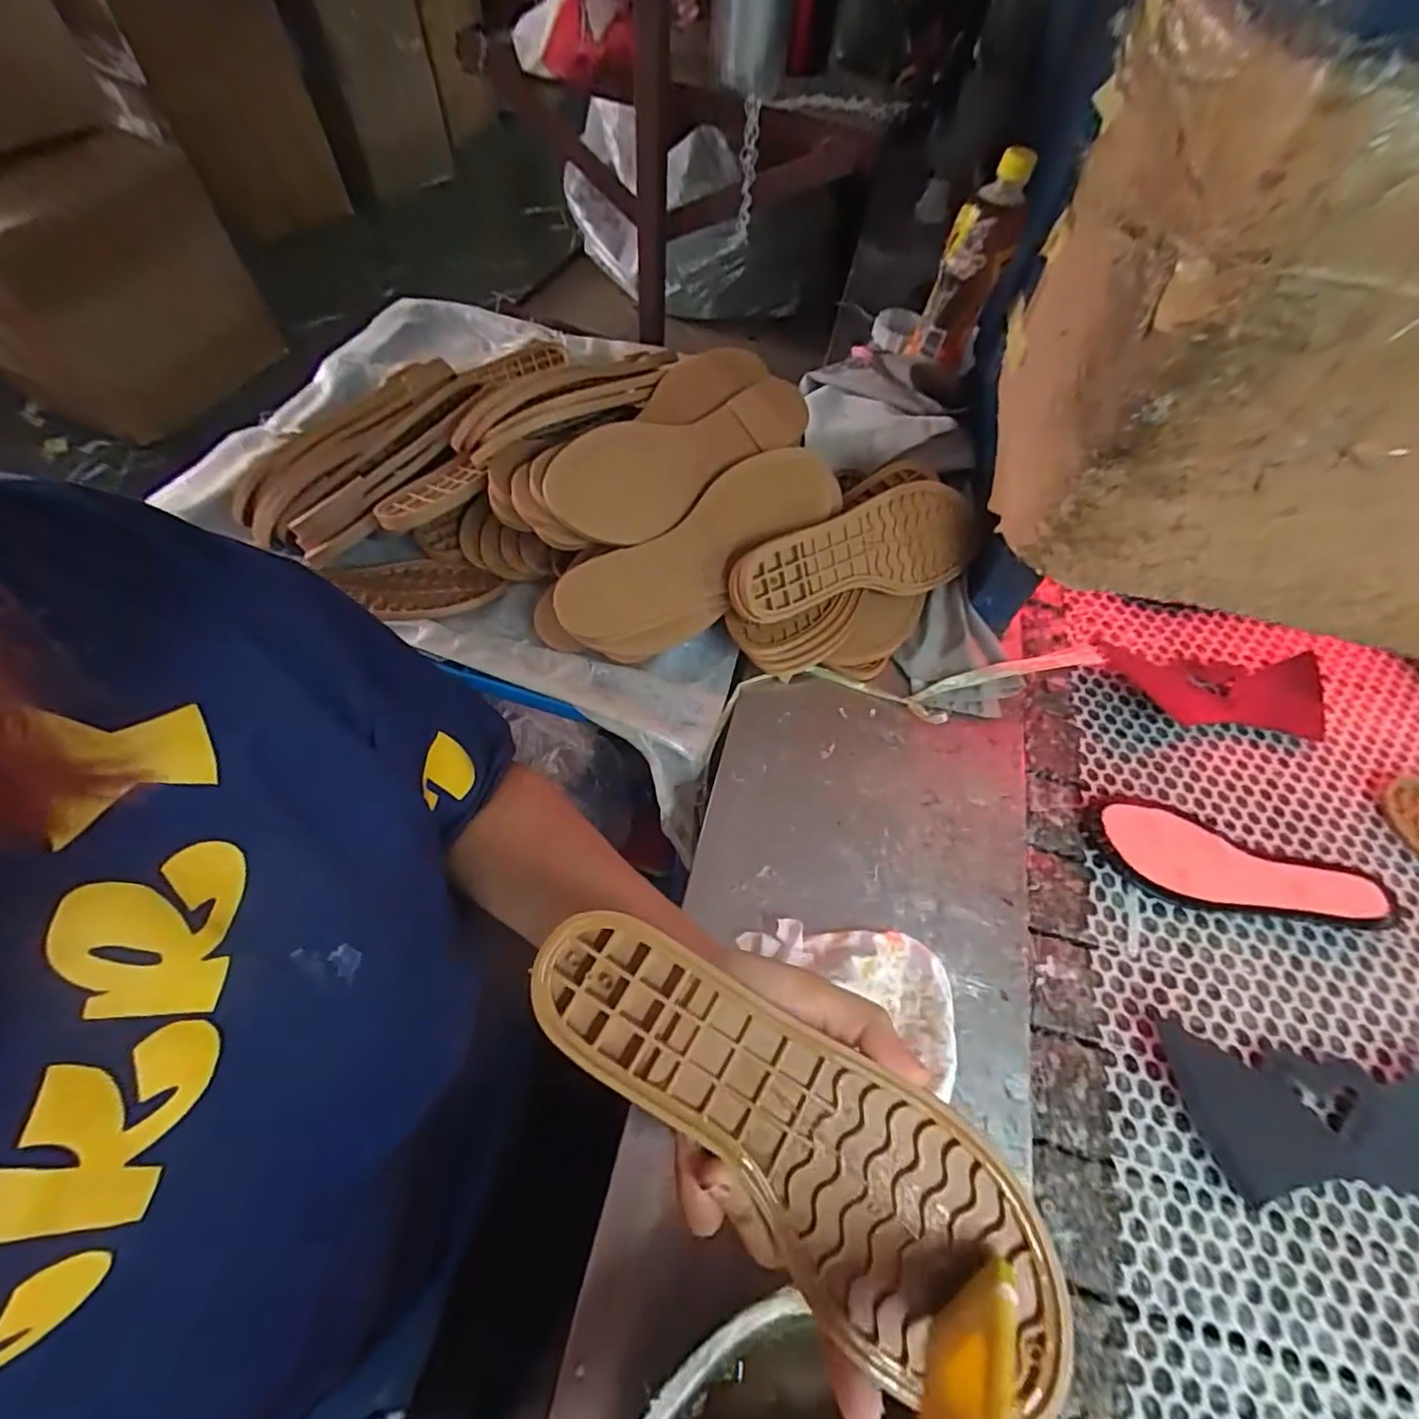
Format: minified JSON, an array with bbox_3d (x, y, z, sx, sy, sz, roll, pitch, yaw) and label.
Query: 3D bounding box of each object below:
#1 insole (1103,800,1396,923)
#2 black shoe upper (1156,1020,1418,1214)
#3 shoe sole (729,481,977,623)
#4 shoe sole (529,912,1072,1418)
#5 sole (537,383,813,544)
[{"bbox_3d":[0.413,0.125,0.469,0.202,0.016,0.063,15,60,5],"label":"insole"},{"bbox_3d":[0.411,0.271,0.390,0.205,0.009,0.089,8,60,1],"label":"black shoe upper"},{"bbox_3d":[0.126,-0.129,0.486,0.238,0.082,0.015,-19,25,-24],"label":"shoe sole"},{"bbox_3d":[0.033,0.167,0.232,0.236,0.021,0.078,35,63,5],"label":"shoe sole"},{"bbox_3d":[-0.013,-0.196,0.470,0.235,0.016,0.079,-30,106,-24],"label":"sole"}]

